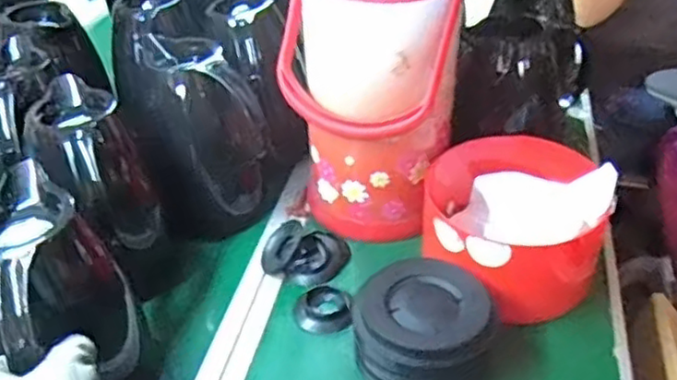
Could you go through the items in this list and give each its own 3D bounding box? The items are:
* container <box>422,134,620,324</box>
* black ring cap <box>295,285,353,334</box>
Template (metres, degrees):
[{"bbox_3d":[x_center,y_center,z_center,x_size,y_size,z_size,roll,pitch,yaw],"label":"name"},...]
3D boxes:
[{"bbox_3d":[0.165,0.041,0.673,0.179,0.116,0.174,9,37,15],"label":"container"},{"bbox_3d":[-0.014,0.115,0.664,0.054,0.012,0.051,-1,36,1],"label":"black ring cap"}]

